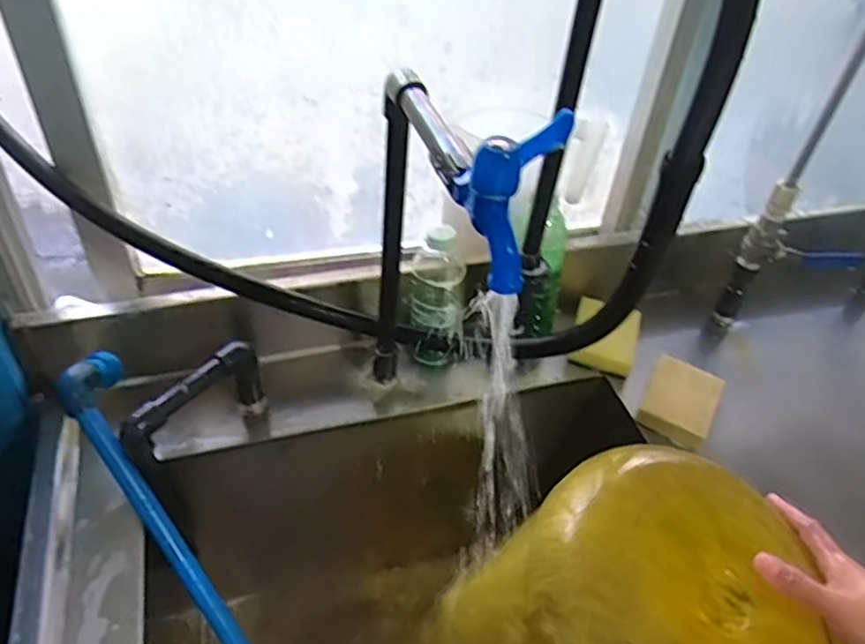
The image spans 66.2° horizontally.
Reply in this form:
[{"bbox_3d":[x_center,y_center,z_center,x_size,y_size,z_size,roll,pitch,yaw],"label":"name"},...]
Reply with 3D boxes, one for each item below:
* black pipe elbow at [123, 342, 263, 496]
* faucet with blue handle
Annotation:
[{"bbox_3d":[-0.235,0.090,0.662,0.033,0.099,0.147,25,46,21],"label":"black pipe elbow"},{"bbox_3d":[0.026,-0.124,0.448,0.061,0.080,0.222,-12,45,-18],"label":"faucet with blue handle"}]

